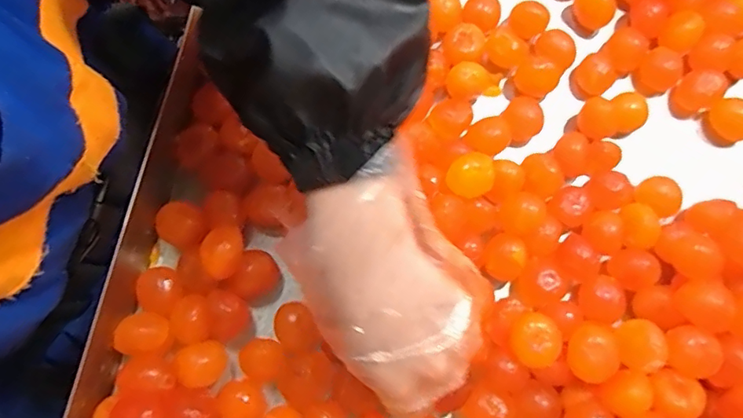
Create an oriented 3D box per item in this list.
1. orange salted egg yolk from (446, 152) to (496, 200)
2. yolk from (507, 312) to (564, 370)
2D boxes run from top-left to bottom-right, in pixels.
[{"bbox_3d":[0.067,-0.021,0.352,0.030,0.021,0.028,0,77,-2],"label":"orange salted egg yolk"},{"bbox_3d":[0.102,0.082,0.333,0.029,0.022,0.031,0,77,-2],"label":"yolk"}]

